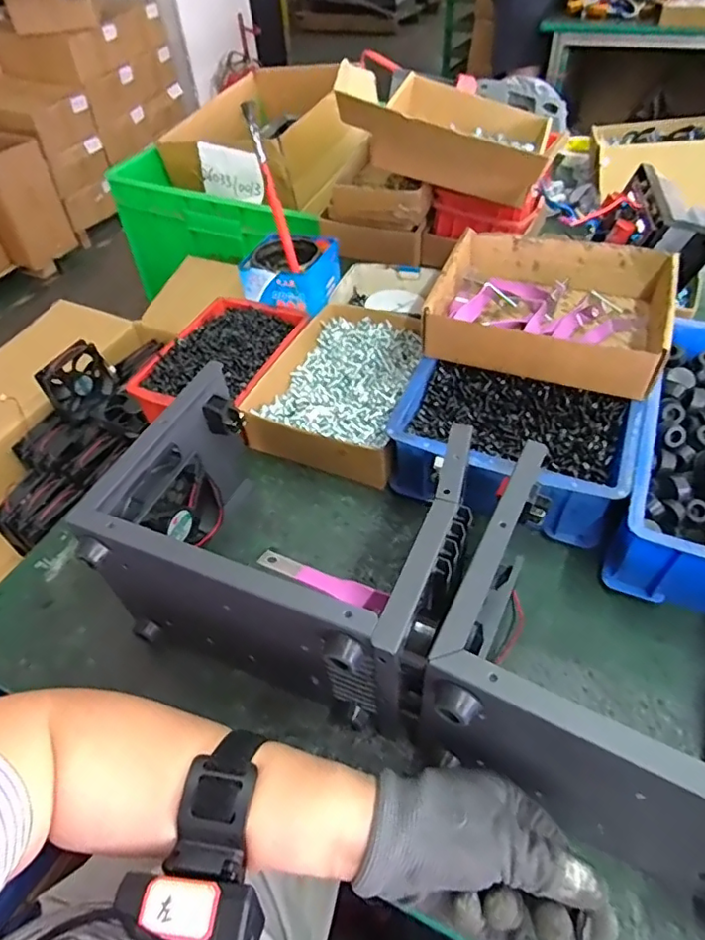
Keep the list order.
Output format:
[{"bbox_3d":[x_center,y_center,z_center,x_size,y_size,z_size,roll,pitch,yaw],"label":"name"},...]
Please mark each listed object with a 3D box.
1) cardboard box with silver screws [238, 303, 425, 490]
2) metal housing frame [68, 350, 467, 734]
[{"bbox_3d":[-0.012,-0.099,0.620,0.154,0.049,0.231,9,50,13],"label":"cardboard box with silver screws"},{"bbox_3d":[-0.043,0.052,0.426,0.246,0.144,0.184,16,52,18],"label":"metal housing frame"}]

